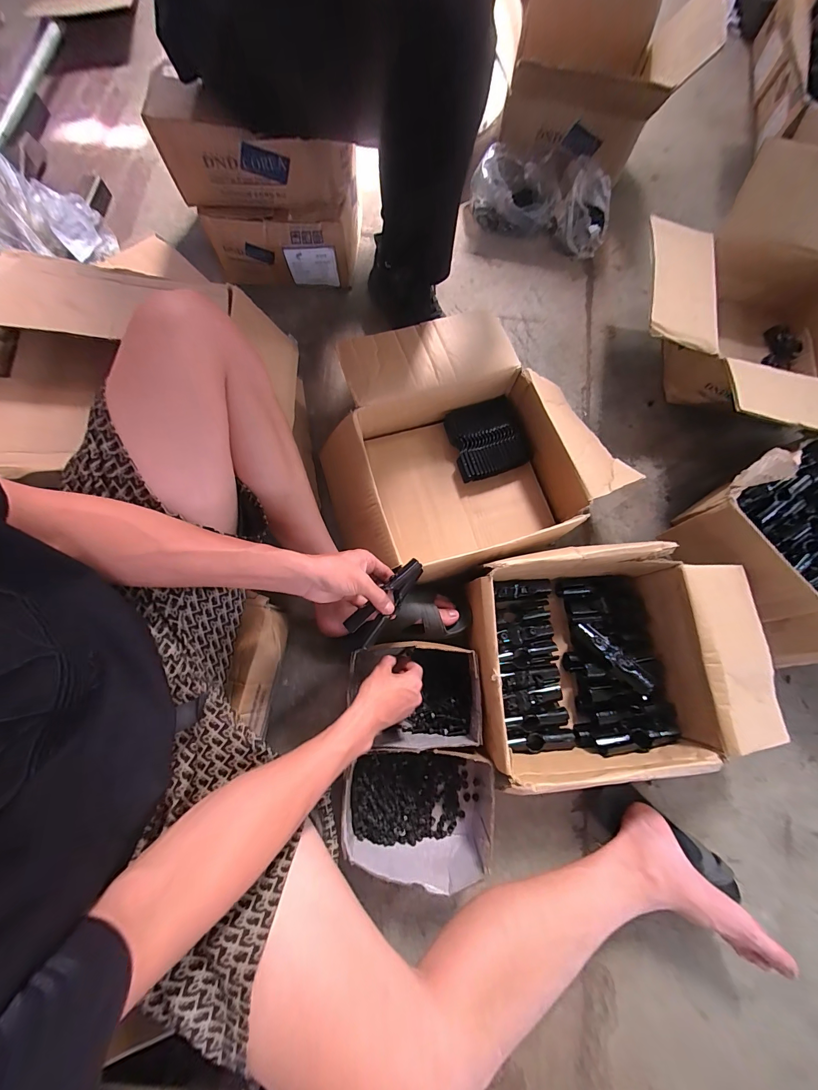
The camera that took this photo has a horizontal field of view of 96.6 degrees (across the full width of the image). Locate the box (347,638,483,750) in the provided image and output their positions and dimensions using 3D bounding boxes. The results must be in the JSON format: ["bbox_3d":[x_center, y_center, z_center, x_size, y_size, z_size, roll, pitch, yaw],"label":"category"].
[{"bbox_3d":[0.012,0.231,0.574,0.184,0.088,0.145,-3,75,-2],"label":"box"}]

